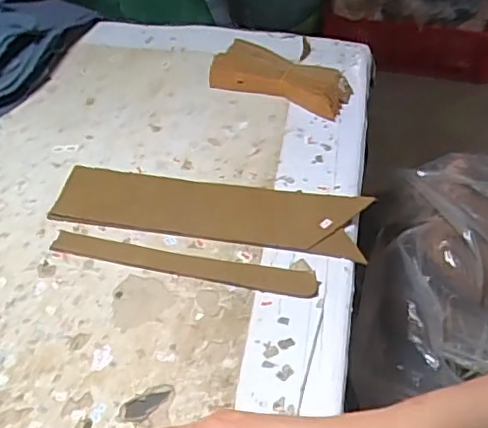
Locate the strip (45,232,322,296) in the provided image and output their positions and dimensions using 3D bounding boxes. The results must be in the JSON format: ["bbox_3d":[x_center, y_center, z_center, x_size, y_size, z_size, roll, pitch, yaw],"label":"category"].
[{"bbox_3d":[-0.044,0.034,0.414,0.188,0.005,0.025,8,45,9],"label":"strip"}]

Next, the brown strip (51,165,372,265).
[{"bbox_3d":[-0.028,-0.005,0.453,0.232,0.011,0.064,6,50,9],"label":"brown strip"}]

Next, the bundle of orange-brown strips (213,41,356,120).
[{"bbox_3d":[0.034,-0.129,0.556,0.133,0.025,0.057,21,51,20],"label":"bundle of orange-brown strips"}]

